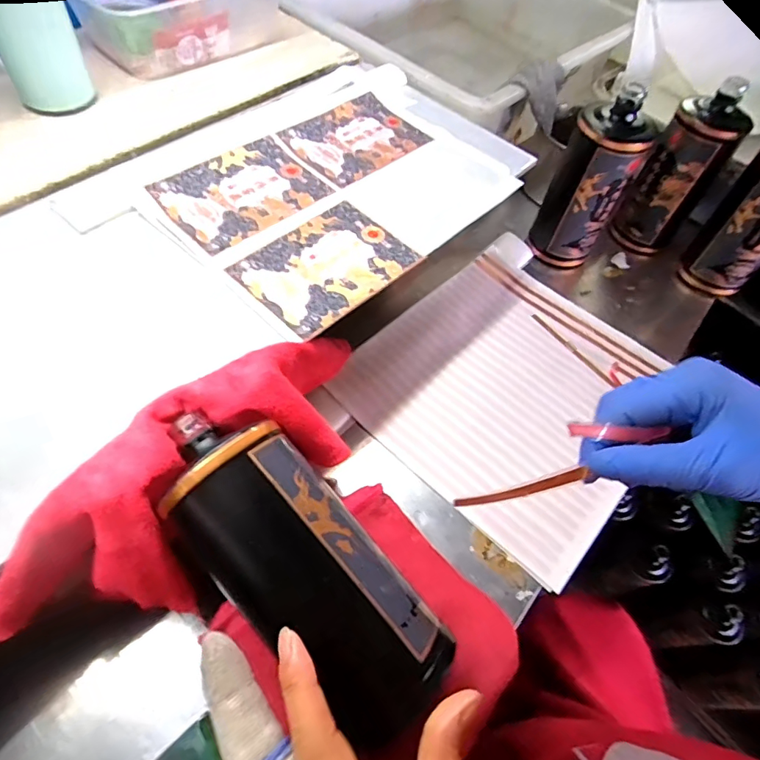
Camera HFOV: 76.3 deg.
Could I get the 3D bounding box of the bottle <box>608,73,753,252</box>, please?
[{"bbox_3d":[0.374,-0.259,0.613,0.081,0.179,0.078,31,57,16],"label":"bottle"}]

